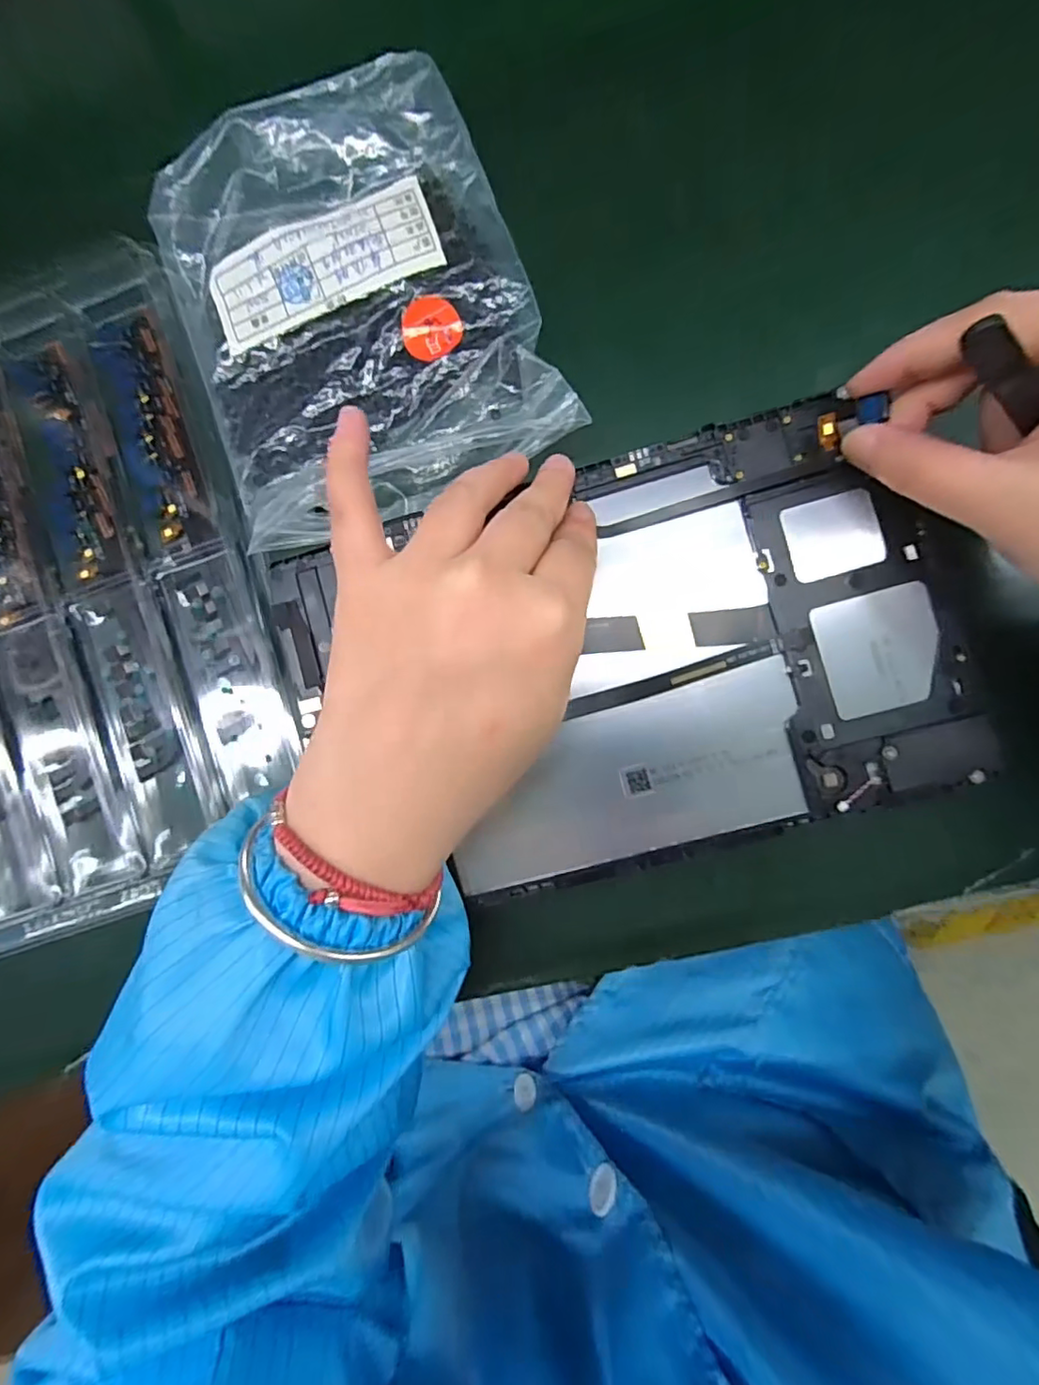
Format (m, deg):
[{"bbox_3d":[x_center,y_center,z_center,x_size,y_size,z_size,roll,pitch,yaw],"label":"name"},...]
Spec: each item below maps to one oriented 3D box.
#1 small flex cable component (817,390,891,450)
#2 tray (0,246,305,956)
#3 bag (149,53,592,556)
[{"bbox_3d":[0.113,-0.092,0.198,0.022,0.005,0.011,-19,88,28],"label":"small flex cable component"},{"bbox_3d":[-0.222,-0.036,0.262,0.218,0.019,0.276,-19,85,3],"label":"tray"},{"bbox_3d":[-0.069,-0.155,0.239,0.140,0.023,0.162,-20,85,3],"label":"bag"}]

